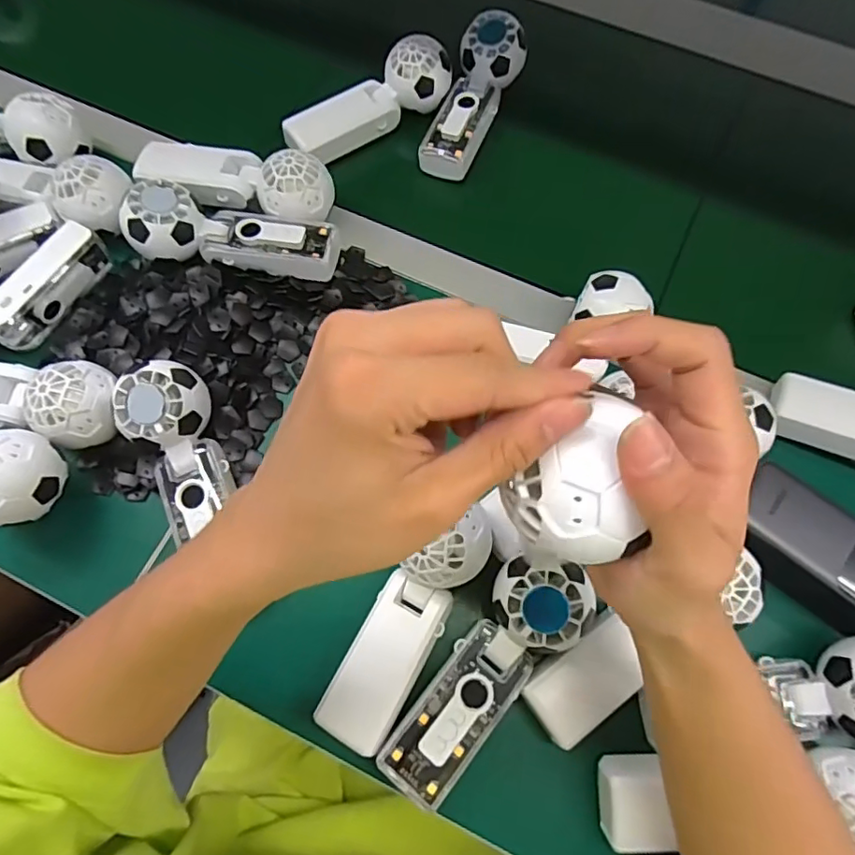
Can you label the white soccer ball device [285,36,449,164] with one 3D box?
[{"bbox_3d":[-0.054,-0.307,0.510,0.163,0.052,0.049,-30,73,-12],"label":"white soccer ball device"}]

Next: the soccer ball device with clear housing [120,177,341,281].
[{"bbox_3d":[-0.159,-0.160,0.449,0.167,0.050,0.057,4,69,0],"label":"soccer ball device with clear housing"}]

